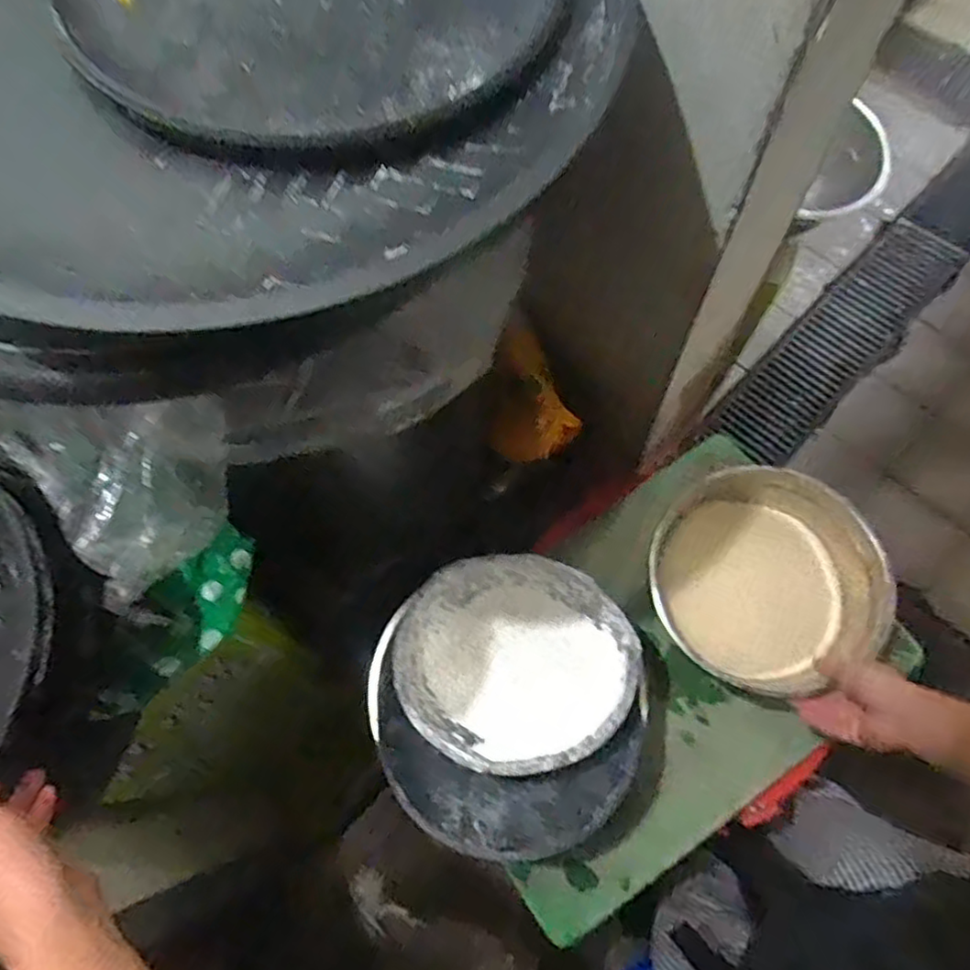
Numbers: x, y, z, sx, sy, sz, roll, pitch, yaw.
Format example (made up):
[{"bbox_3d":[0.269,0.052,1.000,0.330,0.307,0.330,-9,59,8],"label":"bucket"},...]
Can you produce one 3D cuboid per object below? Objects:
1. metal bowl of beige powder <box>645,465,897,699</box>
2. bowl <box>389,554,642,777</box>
[{"bbox_3d":[0.363,0.124,0.842,0.289,0.076,0.266,0,72,1],"label":"metal bowl of beige powder"},{"bbox_3d":[0.031,0.200,0.770,0.271,0.155,0.238,22,72,12],"label":"bowl"}]

